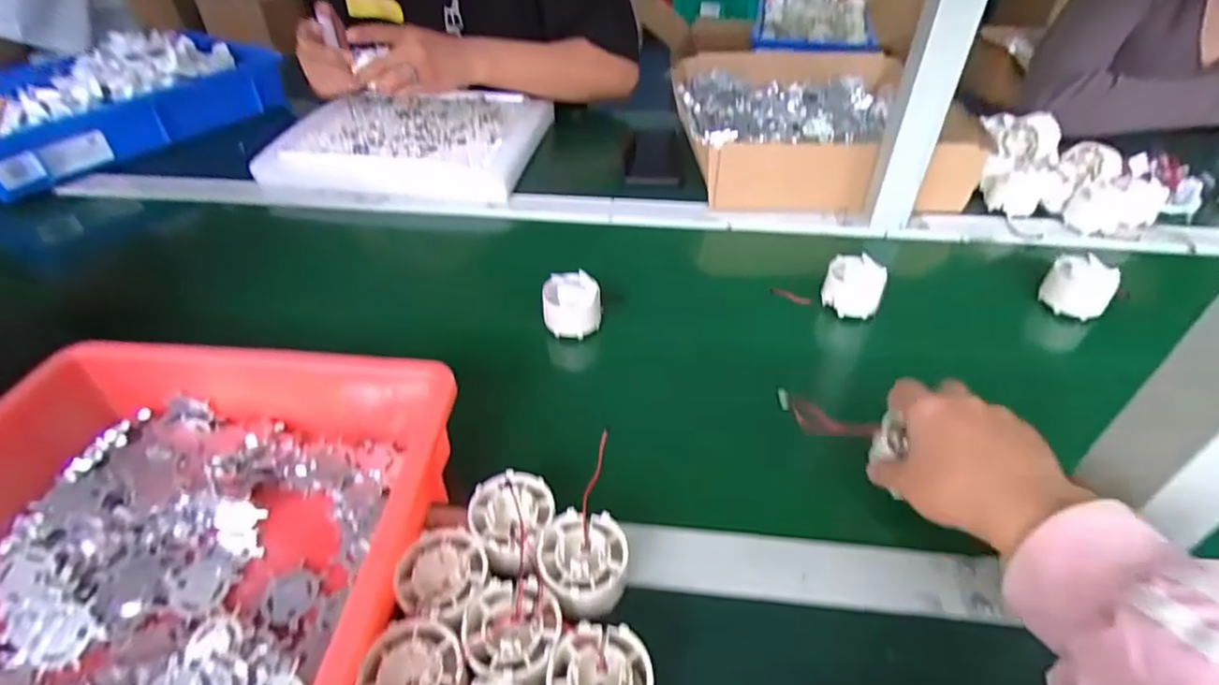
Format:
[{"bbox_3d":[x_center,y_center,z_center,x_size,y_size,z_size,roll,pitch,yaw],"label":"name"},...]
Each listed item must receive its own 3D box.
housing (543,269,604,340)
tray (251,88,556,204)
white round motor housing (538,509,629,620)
[{"bbox_3d":[-0.034,-0.037,0.551,0.051,0.036,0.056,-4,42,-3],"label":"housing"},{"bbox_3d":[-0.269,-0.281,0.823,0.323,0.038,0.267,4,42,5],"label":"tray"},{"bbox_3d":[-0.014,0.134,0.357,0.051,0.035,0.057,-14,44,-14],"label":"white round motor housing"}]

